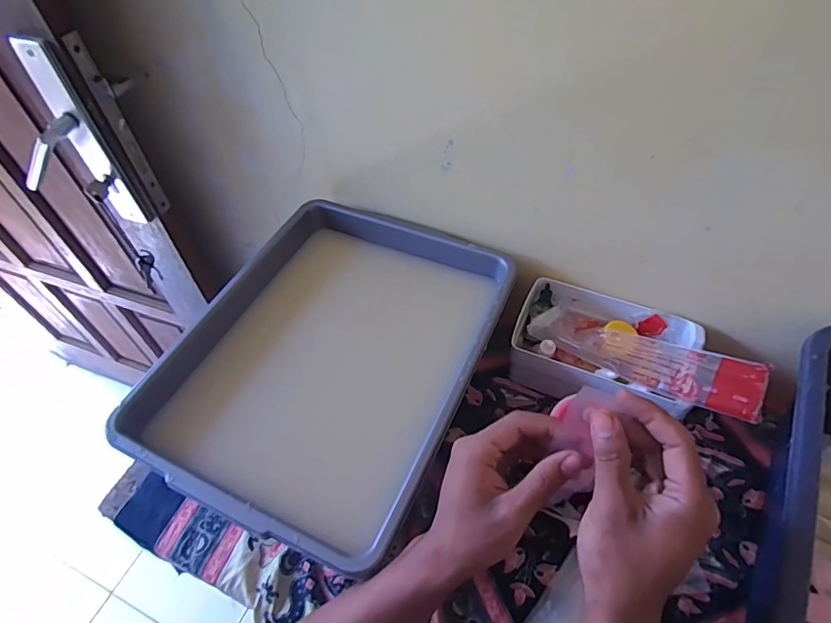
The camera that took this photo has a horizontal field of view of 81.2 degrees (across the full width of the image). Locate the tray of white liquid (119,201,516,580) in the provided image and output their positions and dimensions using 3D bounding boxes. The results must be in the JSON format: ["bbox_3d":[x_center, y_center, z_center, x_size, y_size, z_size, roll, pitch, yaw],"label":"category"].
[{"bbox_3d":[-0.084,0.051,0.550,0.298,0.090,0.383,19,55,18],"label":"tray of white liquid"}]

